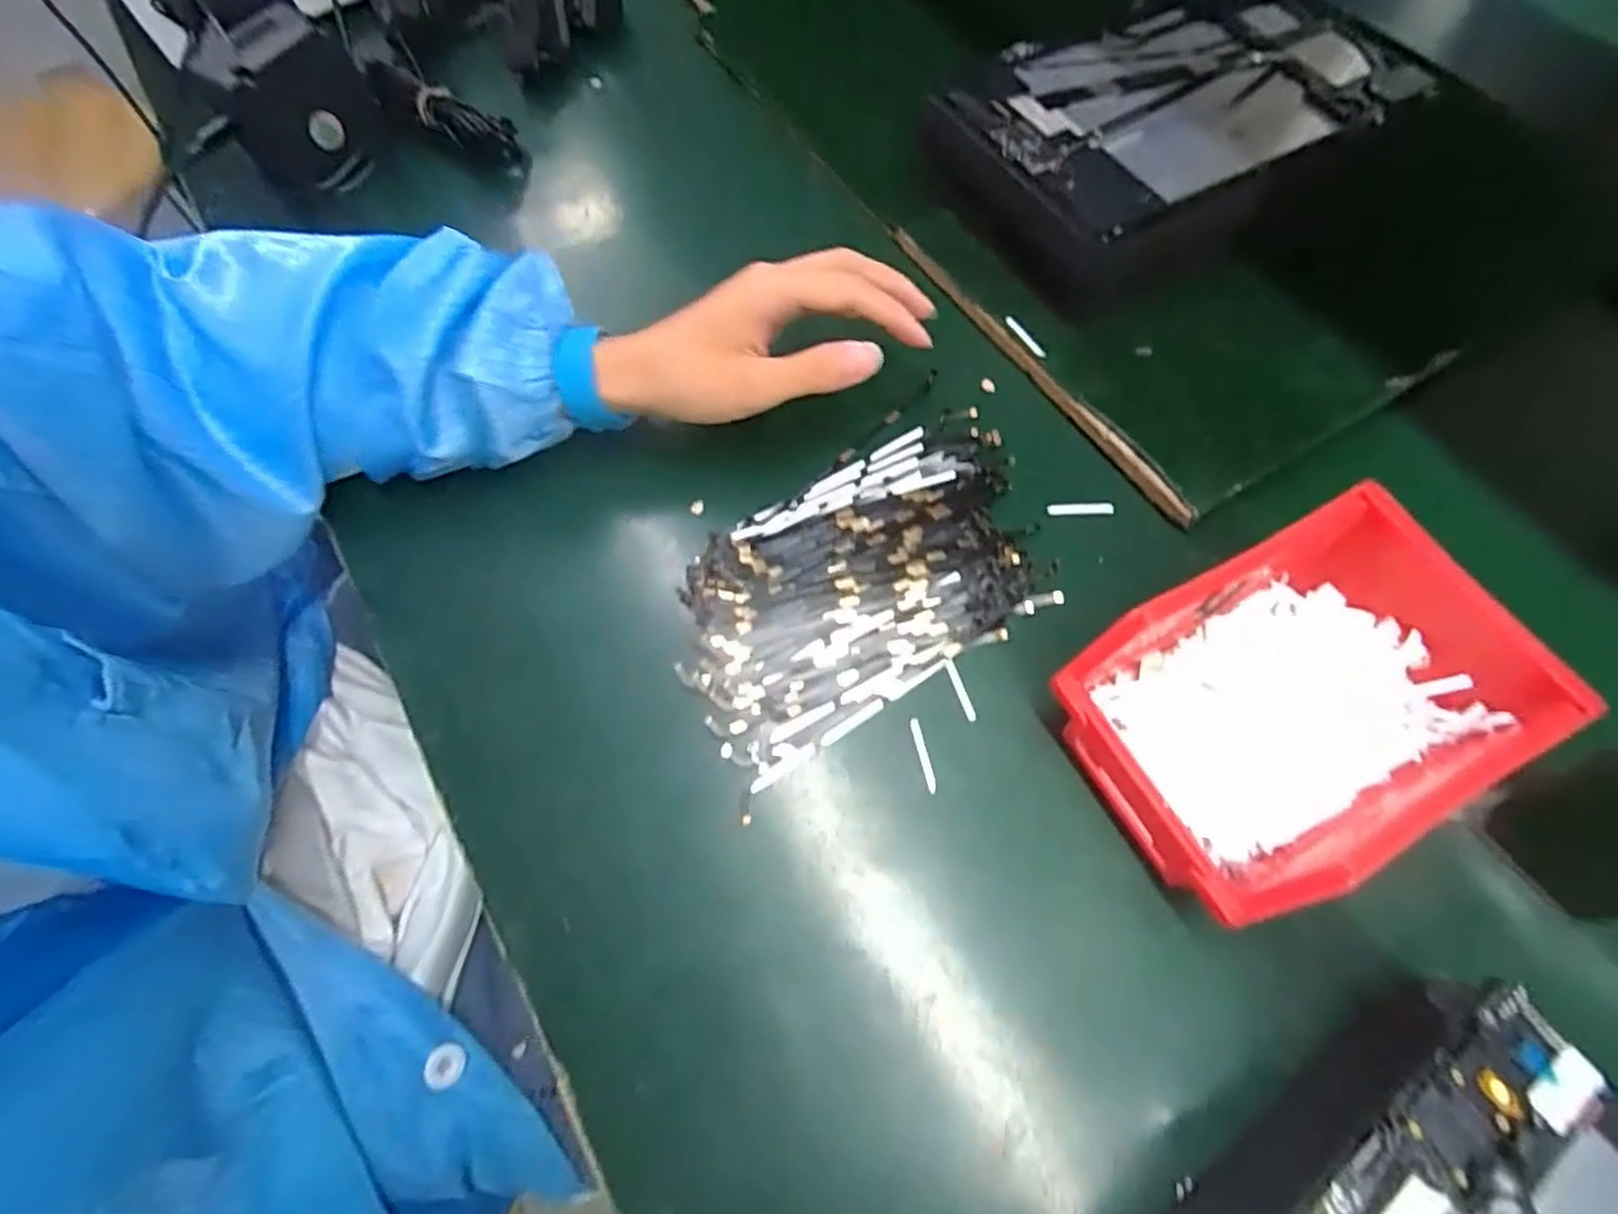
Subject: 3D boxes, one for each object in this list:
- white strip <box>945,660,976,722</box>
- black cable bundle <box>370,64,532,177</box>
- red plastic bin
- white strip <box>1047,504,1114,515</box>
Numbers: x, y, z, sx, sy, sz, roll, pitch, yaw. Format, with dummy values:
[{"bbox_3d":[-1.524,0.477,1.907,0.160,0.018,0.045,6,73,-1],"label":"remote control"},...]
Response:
[{"bbox_3d":[0.067,0.037,0.334,0.004,0.004,0.029,-18,66,-8],"label":"white strip"},{"bbox_3d":[-0.229,-0.314,0.481,0.102,0.031,0.024,25,71,-7],"label":"black cable bundle"},{"bbox_3d":[0.183,0.038,0.293,0.143,0.075,0.105,-28,71,-11],"label":"red plastic bin"},{"bbox_3d":[0.135,-0.049,0.373,0.032,0.004,0.006,0,64,0],"label":"white strip"}]

